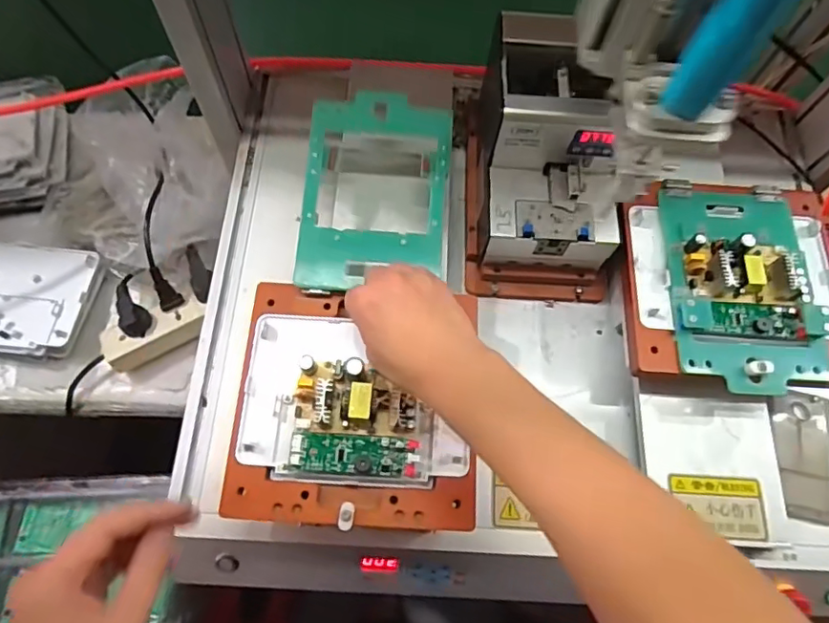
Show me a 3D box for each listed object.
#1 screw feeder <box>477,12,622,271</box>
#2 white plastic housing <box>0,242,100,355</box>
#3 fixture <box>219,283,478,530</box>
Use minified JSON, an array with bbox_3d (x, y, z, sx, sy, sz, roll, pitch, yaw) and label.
[{"bbox_3d":[0.130,-0.146,0.526,0.122,0.129,0.174,0,70,-3],"label":"screw feeder"},{"bbox_3d":[-0.502,-0.020,0.681,0.189,0.024,0.134,6,70,0],"label":"white plastic housing"},{"bbox_3d":[-0.048,0.071,0.454,0.195,0.039,0.191,4,70,-1],"label":"fixture"}]

